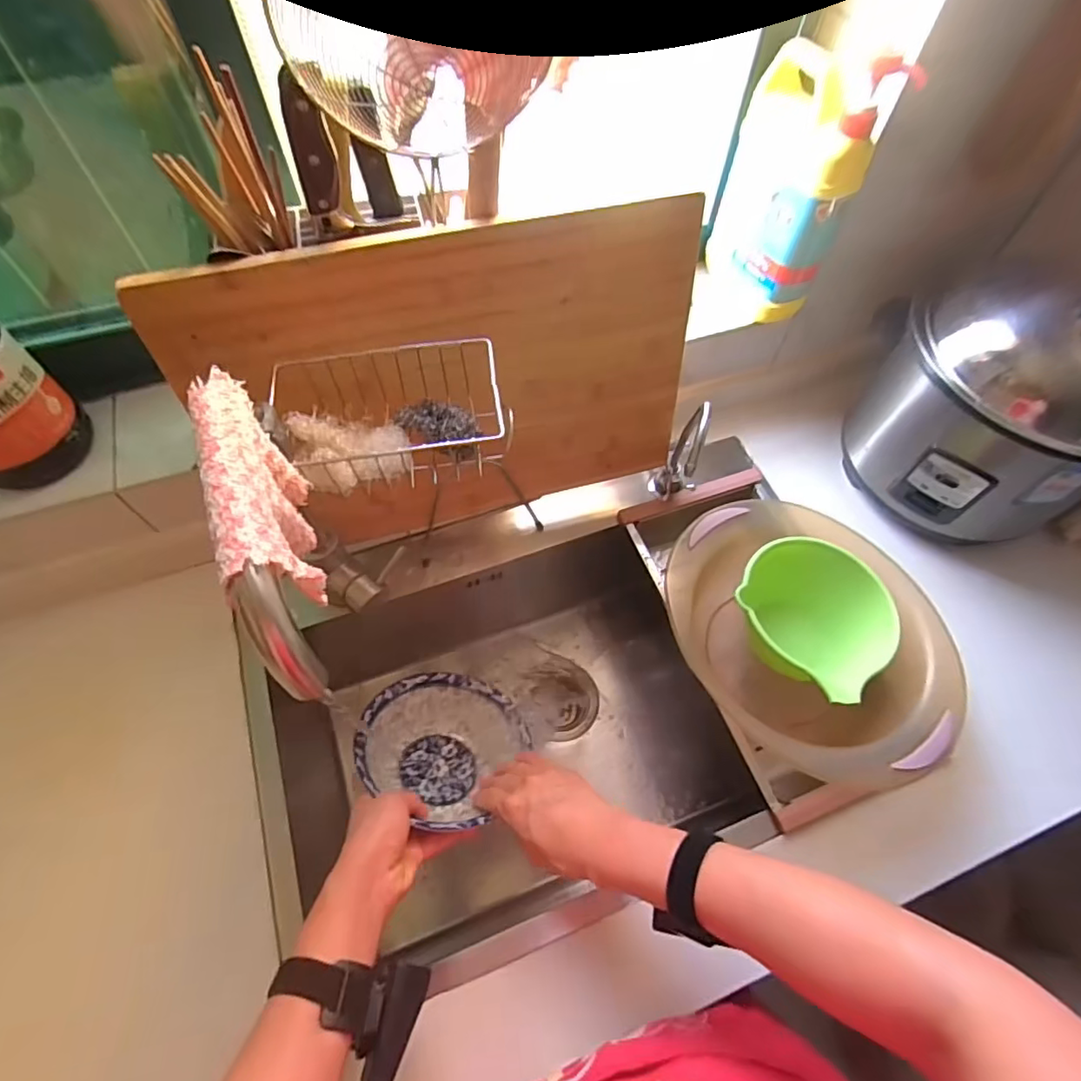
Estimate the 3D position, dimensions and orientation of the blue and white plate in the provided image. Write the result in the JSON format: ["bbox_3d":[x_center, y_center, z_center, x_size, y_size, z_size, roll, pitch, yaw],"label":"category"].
[{"bbox_3d":[-0.107,0.212,0.602,0.167,0.067,0.167,14,43,-14],"label":"blue and white plate"}]

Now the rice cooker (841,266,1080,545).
[{"bbox_3d":[0.524,-0.151,0.638,0.245,0.264,0.212,0,61,-2],"label":"rice cooker"}]

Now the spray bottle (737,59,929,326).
[{"bbox_3d":[0.277,-0.355,0.604,0.051,0.262,0.088,-35,68,-21],"label":"spray bottle"}]

